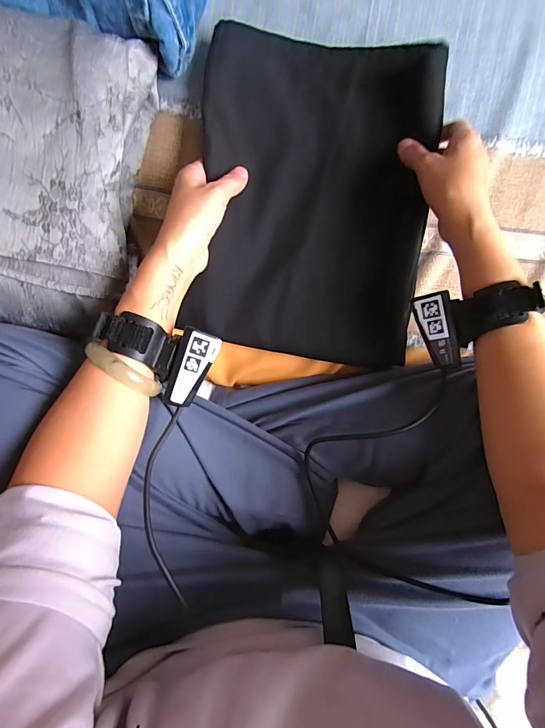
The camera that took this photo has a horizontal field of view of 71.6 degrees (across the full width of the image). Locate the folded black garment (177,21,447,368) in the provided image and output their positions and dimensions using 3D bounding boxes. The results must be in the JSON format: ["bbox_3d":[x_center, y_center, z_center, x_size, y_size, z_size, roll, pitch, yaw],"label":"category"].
[{"bbox_3d":[0.043,-0.167,0.389,0.234,0.020,0.312,7,93,-3],"label":"folded black garment"}]

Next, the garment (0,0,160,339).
[{"bbox_3d":[-0.255,-0.170,0.340,0.247,0.102,0.285,5,93,-3],"label":"garment"}]

